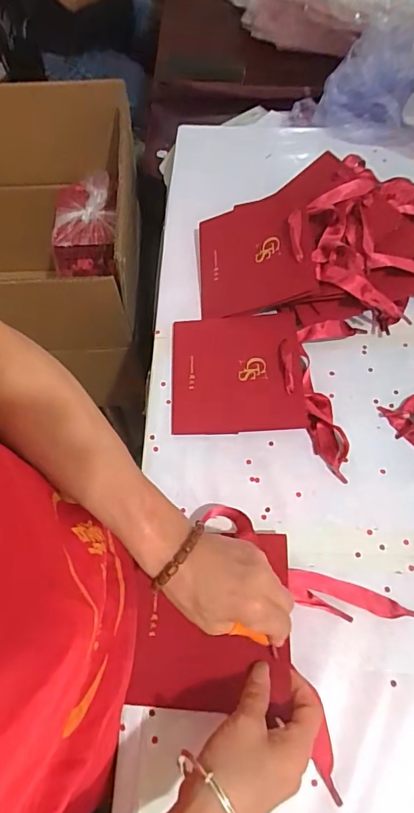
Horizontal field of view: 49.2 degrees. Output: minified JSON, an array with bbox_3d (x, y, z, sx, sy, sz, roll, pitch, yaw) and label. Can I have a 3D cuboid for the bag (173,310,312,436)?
[{"bbox_3d":[0.032,-0.038,0.491,0.141,0.026,0.135,0,64,1],"label":"bag"}]

